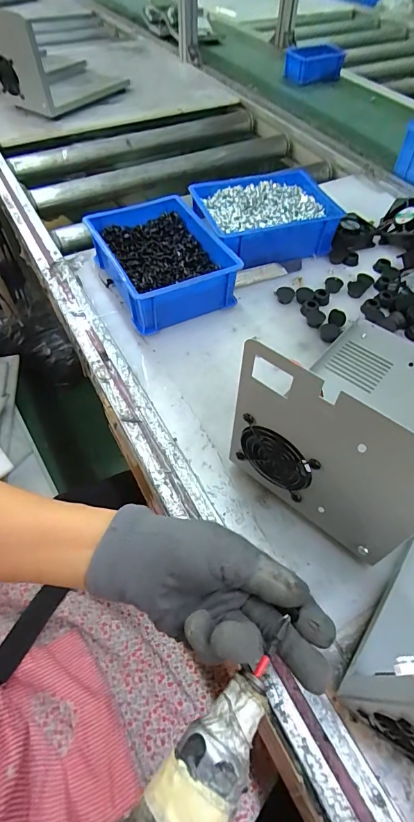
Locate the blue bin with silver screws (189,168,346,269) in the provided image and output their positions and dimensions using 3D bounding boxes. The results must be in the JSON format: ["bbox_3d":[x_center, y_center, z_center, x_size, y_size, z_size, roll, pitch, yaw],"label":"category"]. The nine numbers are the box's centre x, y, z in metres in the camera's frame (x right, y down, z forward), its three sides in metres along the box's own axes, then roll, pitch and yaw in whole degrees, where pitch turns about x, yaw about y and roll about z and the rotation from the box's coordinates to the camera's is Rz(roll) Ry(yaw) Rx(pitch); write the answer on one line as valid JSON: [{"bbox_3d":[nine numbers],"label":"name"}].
[{"bbox_3d":[0.087,-0.291,0.602,0.205,0.063,0.151,-15,55,-12],"label":"blue bin with silver screws"}]

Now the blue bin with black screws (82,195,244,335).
[{"bbox_3d":[-0.062,-0.203,0.538,0.143,0.066,0.191,-21,57,-16],"label":"blue bin with black screws"}]

